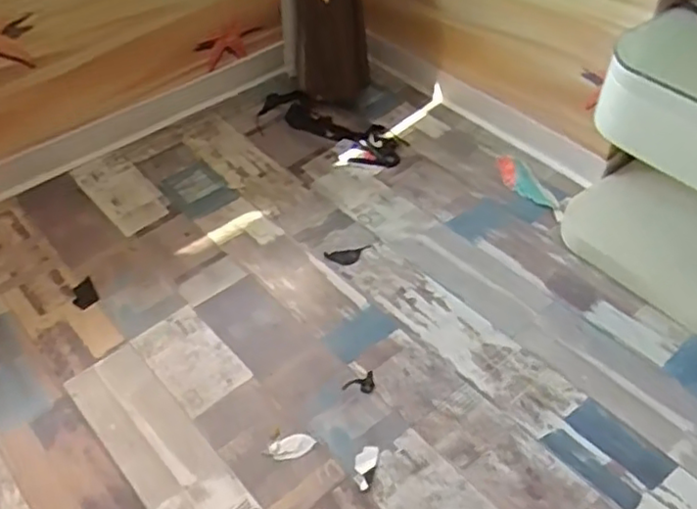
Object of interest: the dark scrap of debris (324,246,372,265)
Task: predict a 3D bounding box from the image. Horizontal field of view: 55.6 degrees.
[{"bbox_3d":[0.000,0.005,1.710,0.119,0.011,0.052,-4,50,-4],"label":"dark scrap of debris"}]

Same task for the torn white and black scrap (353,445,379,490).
[{"bbox_3d":[0.031,0.421,1.315,0.040,0.011,0.095,14,51,11],"label":"torn white and black scrap"}]

